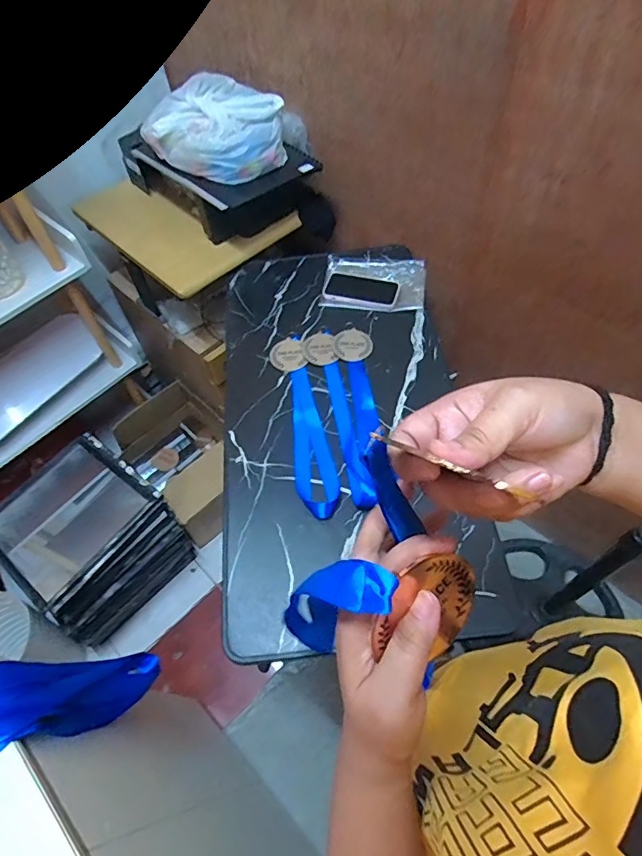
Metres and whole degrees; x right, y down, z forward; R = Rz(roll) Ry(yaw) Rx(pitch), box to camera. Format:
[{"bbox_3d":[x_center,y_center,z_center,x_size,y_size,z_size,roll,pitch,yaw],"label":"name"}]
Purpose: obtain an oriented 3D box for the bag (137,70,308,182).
[{"bbox_3d":[-0.212,-0.627,1.023,0.293,0.117,0.240,18,60,16],"label":"bag"}]

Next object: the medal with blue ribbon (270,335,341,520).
[{"bbox_3d":[-0.030,-0.020,0.828,0.063,0.016,0.375,-12,57,-3],"label":"medal with blue ribbon"}]

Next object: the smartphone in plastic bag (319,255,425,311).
[{"bbox_3d":[0.106,-0.300,0.995,0.200,0.013,0.146,4,57,7],"label":"smartphone in plastic bag"}]

